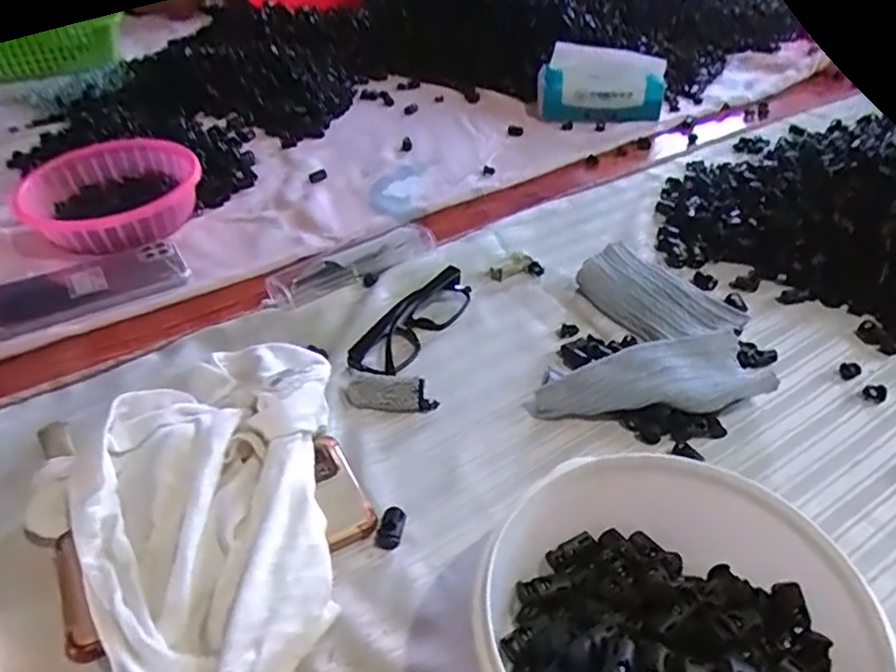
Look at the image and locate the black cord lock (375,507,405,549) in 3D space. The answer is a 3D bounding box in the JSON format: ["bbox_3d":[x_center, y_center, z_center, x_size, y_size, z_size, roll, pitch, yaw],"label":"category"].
[{"bbox_3d":[-0.033,0.112,0.378,0.014,0.009,0.024,9,40,14],"label":"black cord lock"}]

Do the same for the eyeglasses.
[{"bbox_3d":[-0.023,-0.014,0.514,0.035,0.026,0.131,20,44,25],"label":"eyeglasses"}]

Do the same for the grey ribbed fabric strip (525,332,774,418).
[{"bbox_3d":[0.137,0.036,0.441,0.153,0.034,0.052,-9,39,-7],"label":"grey ribbed fabric strip"}]

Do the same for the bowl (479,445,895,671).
[{"bbox_3d":[0.106,0.133,0.297,0.177,0.074,0.167,-2,39,1],"label":"bowl"}]

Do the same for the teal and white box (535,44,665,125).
[{"bbox_3d":[0.195,-0.318,0.825,0.152,0.091,0.038,8,20,11],"label":"teal and white box"}]

